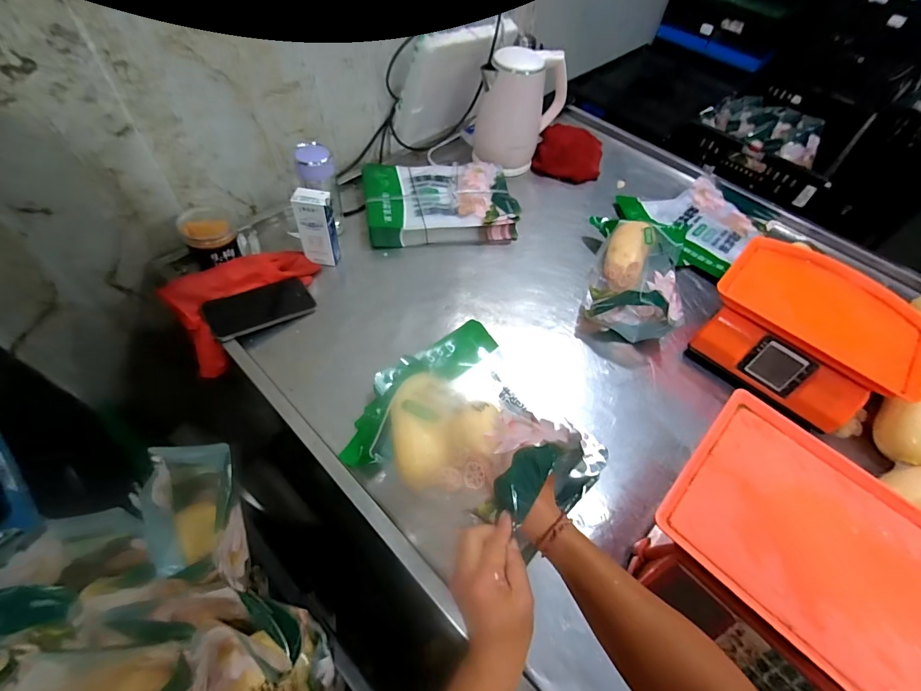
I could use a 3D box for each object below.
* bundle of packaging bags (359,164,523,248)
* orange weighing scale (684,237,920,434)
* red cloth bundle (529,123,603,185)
[{"bbox_3d":[-0.044,-0.301,0.865,0.300,0.059,0.202,-5,56,-9],"label":"bundle of packaging bags"},{"bbox_3d":[0.563,-0.031,0.675,0.284,0.106,0.240,36,59,19],"label":"orange weighing scale"},{"bbox_3d":[0.270,-0.475,1.000,0.160,0.064,0.168,17,55,7],"label":"red cloth bundle"}]

